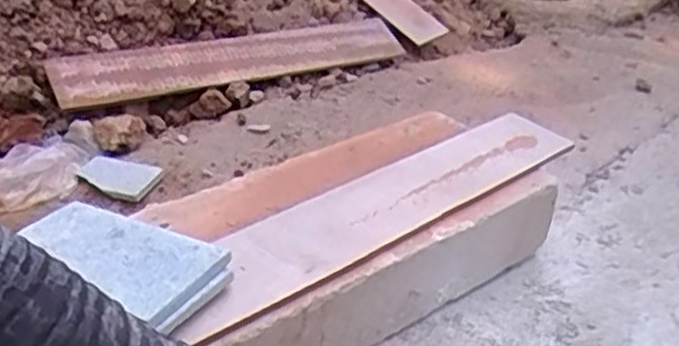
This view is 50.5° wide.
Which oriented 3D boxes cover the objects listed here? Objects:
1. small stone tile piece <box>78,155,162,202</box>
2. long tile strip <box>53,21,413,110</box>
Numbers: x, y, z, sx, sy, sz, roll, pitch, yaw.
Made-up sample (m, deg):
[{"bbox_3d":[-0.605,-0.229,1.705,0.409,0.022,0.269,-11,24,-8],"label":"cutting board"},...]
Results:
[{"bbox_3d":[-0.280,0.006,0.907,0.096,0.006,0.078,13,31,11],"label":"small stone tile piece"},{"bbox_3d":[-0.155,-0.191,1.173,0.586,0.016,0.099,-14,56,-32],"label":"long tile strip"}]

